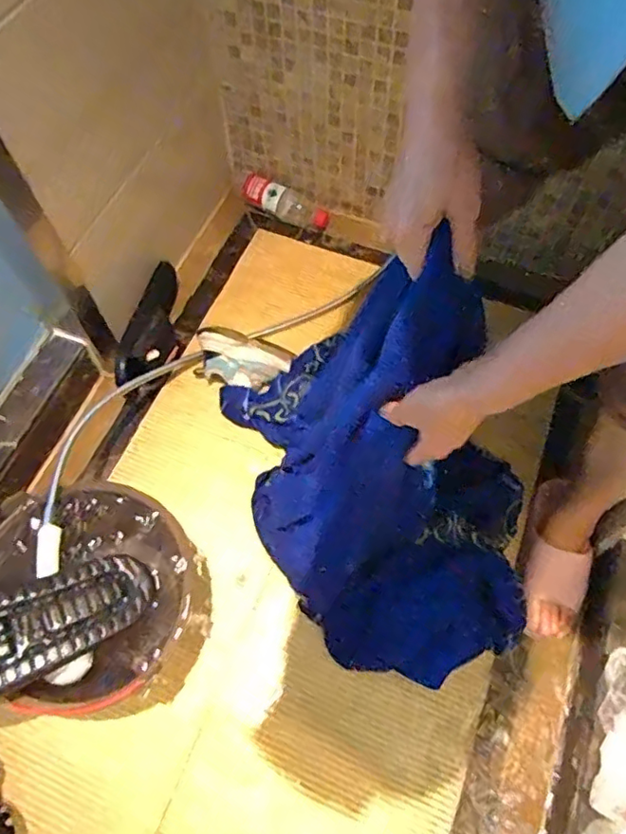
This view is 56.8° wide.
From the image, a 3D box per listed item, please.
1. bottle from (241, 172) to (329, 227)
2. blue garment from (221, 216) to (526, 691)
[{"bbox_3d":[-0.059,-0.455,1.230,0.196,0.053,0.057,24,66,-6],"label":"bottle"},{"bbox_3d":[0.082,0.069,0.790,0.335,0.283,0.526,-16,65,-7],"label":"blue garment"}]

